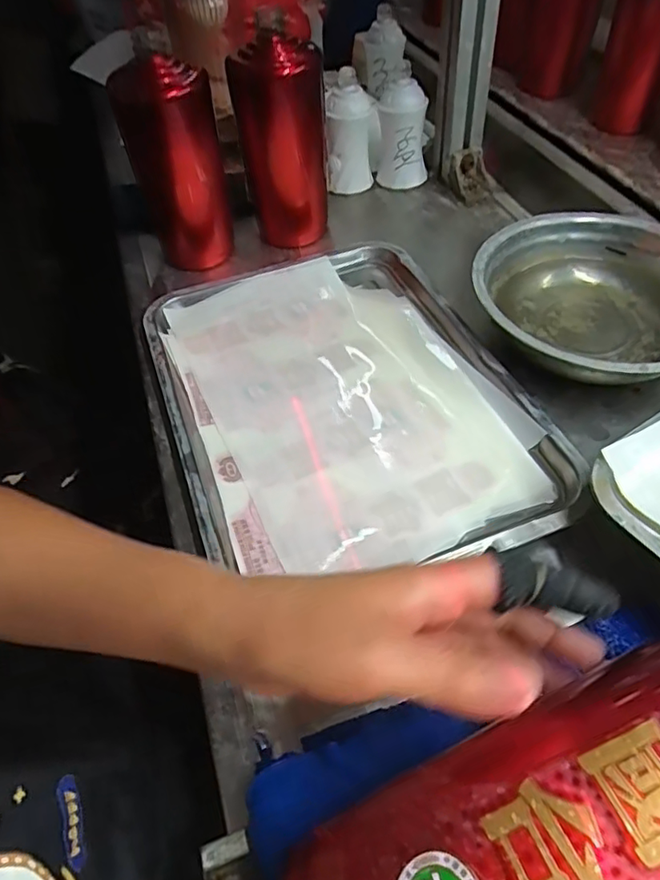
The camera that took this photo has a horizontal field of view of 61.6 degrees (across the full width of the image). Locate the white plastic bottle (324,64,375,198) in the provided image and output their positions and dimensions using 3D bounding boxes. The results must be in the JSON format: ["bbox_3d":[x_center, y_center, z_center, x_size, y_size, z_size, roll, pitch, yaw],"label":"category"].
[{"bbox_3d":[0.022,-0.345,0.630,0.052,0.112,0.047,-4,51,4],"label":"white plastic bottle"}]

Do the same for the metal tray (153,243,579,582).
[{"bbox_3d":[0.005,-0.042,0.441,0.255,0.020,0.328,-20,52,-8],"label":"metal tray"}]

